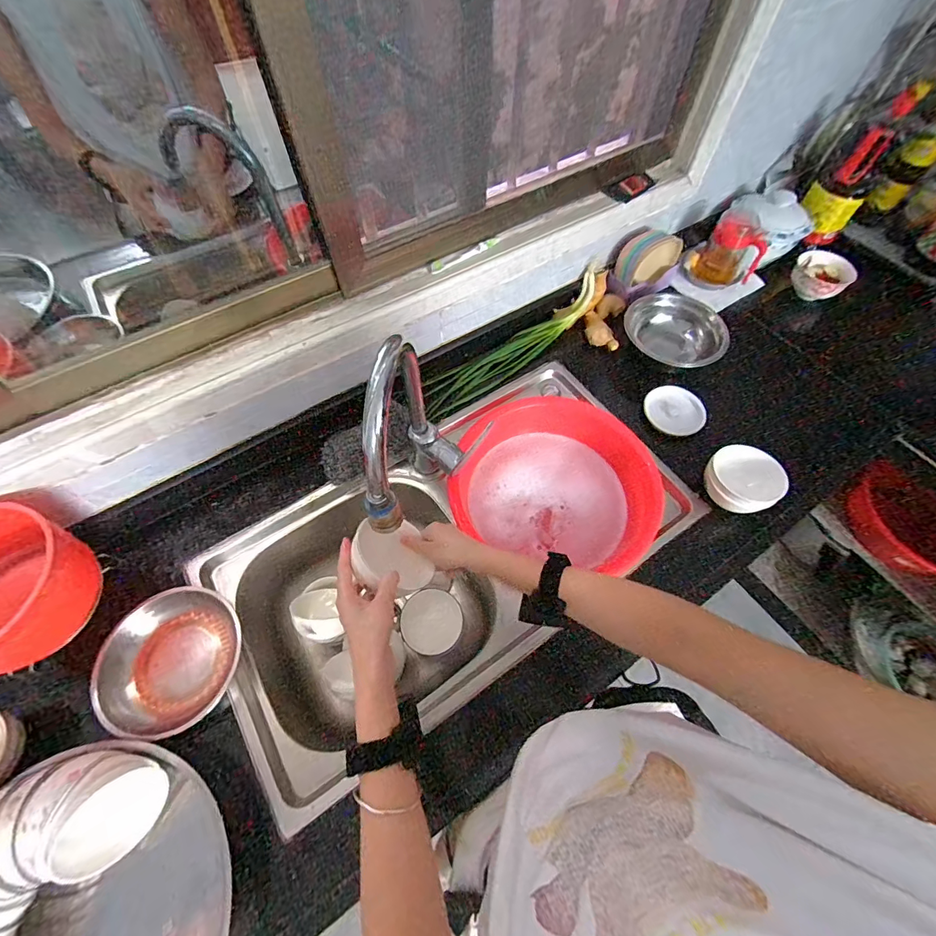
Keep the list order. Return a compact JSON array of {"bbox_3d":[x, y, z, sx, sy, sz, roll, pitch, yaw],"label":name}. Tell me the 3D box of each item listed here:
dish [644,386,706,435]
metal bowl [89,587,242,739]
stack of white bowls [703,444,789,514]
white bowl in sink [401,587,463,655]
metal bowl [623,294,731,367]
[{"bbox_3d":[0.386,-0.108,0.785,0.099,0.015,0.101,1,75,-3],"label":"dish"},{"bbox_3d":[-0.397,0.255,0.567,0.159,0.060,0.171,0,62,0],"label":"metal bowl"},{"bbox_3d":[0.439,0.023,0.685,0.098,0.073,0.106,-27,65,-13],"label":"stack of white bowls"},{"bbox_3d":[-0.063,0.277,0.774,0.109,0.041,0.109,-1,82,7],"label":"white bowl in sink"},{"bbox_3d":[0.414,-0.272,0.846,0.187,0.071,0.187,0,62,0],"label":"metal bowl"}]

